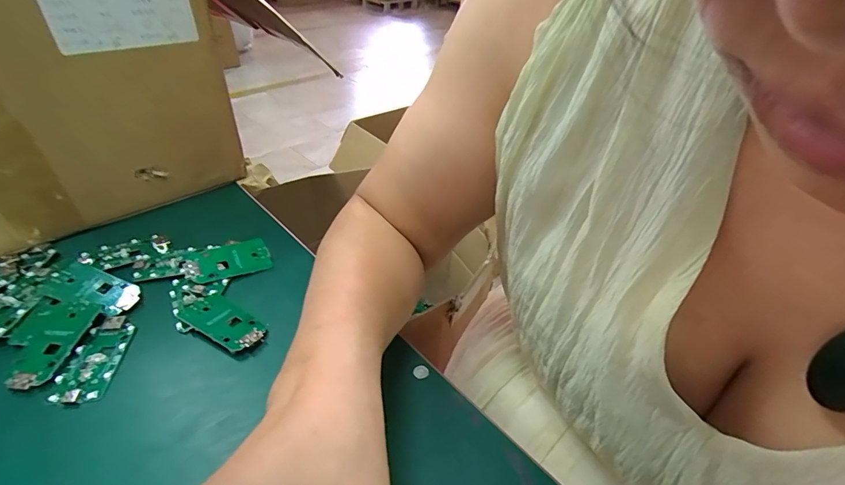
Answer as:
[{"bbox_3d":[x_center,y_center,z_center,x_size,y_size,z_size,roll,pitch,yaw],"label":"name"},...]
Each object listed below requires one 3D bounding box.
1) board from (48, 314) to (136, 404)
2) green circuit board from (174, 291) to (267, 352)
[{"bbox_3d":[-0.214,0.075,0.265,0.031,0.007,0.062,-5,38,-8],"label":"board"},{"bbox_3d":[-0.144,0.056,0.291,0.068,0.008,0.031,23,43,26],"label":"green circuit board"}]

